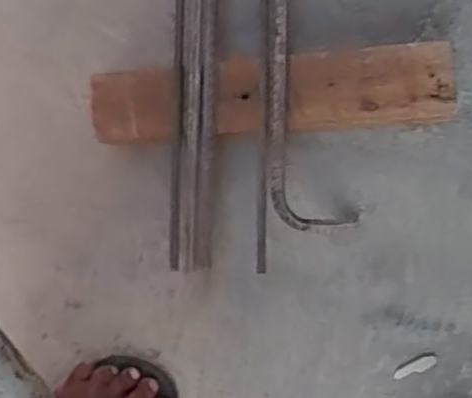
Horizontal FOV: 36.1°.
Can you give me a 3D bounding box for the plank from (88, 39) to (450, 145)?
[{"bbox_3d":[0.031,-0.097,0.707,0.347,0.052,0.078,-3,91,11],"label":"plank"}]

